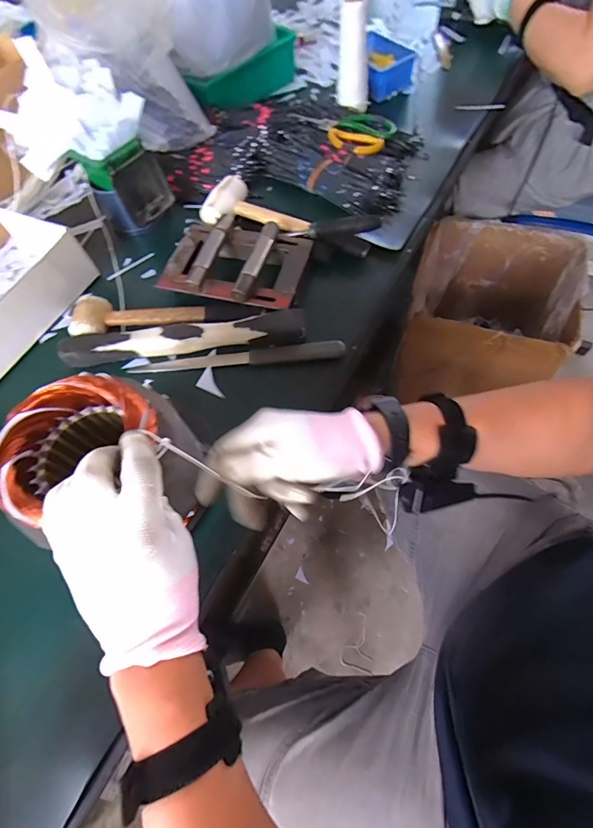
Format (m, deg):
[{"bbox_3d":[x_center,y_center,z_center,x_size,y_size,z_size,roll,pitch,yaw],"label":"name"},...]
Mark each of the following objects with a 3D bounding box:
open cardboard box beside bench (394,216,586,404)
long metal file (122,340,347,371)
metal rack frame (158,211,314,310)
[{"bbox_3d":[0.496,-0.243,1.078,0.375,0.335,0.434,21,67,15],"label":"open cardboard box beside bench"},{"bbox_3d":[-0.082,-0.072,0.508,0.283,0.018,0.025,-5,63,3],"label":"long metal file"},{"bbox_3d":[-0.086,-0.218,0.553,0.197,0.033,0.144,14,65,12],"label":"metal rack frame"}]

